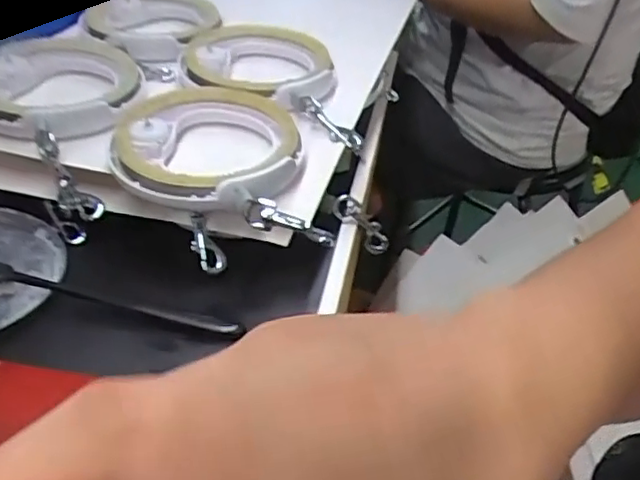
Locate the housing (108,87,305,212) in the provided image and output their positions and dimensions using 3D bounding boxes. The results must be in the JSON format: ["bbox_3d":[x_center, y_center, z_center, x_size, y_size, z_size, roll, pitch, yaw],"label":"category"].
[{"bbox_3d":[-0.078,-0.071,0.447,0.126,0.019,0.126,-2,38,-6],"label":"housing"}]

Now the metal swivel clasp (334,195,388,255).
[{"bbox_3d":[0.033,-0.012,0.501,0.021,0.063,0.014,-31,28,27],"label":"metal swivel clasp"}]

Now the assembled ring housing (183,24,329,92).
[{"bbox_3d":[-0.051,-0.153,0.558,0.128,0.026,0.123,-4,38,-9],"label":"assembled ring housing"}]

